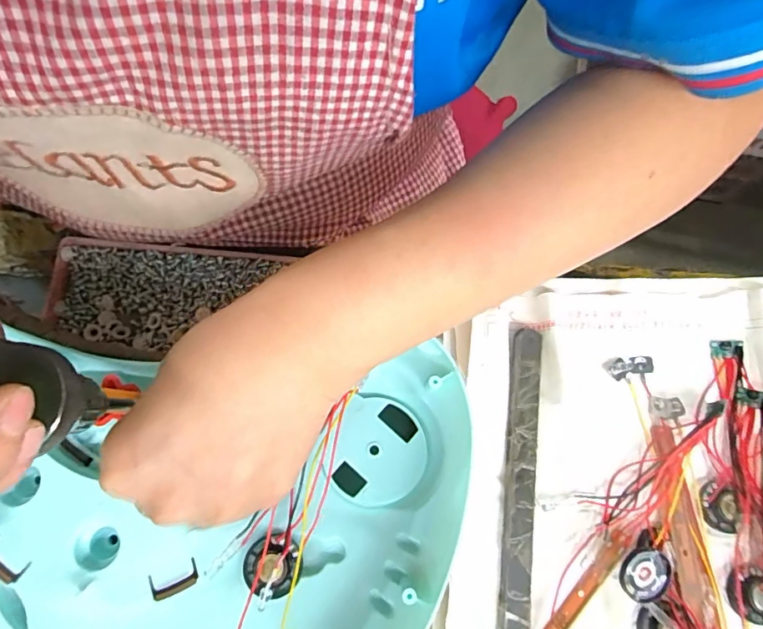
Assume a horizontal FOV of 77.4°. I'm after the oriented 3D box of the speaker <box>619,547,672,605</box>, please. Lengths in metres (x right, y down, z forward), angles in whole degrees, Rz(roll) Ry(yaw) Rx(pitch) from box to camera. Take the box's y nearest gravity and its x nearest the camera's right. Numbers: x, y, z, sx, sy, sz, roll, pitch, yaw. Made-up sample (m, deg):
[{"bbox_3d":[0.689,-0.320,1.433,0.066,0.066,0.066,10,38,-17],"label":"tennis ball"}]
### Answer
[{"bbox_3d":[0.139,0.138,0.251,0.024,0.012,0.027,39,78,8],"label":"speaker"}]

